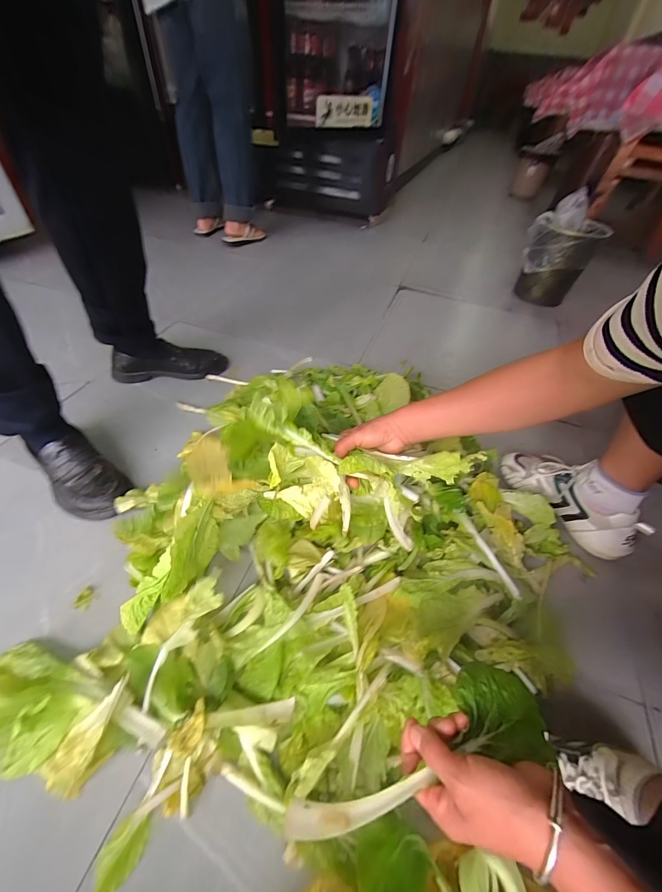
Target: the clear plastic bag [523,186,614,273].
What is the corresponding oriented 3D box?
[{"bbox_3d":[0.886,-0.790,1.256,0.250,0.200,0.260,28,51,19],"label":"clear plastic bag"}]

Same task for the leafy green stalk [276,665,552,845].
[{"bbox_3d":[0.080,0.257,0.283,0.237,0.020,0.075,-10,50,-18],"label":"leafy green stalk"}]

